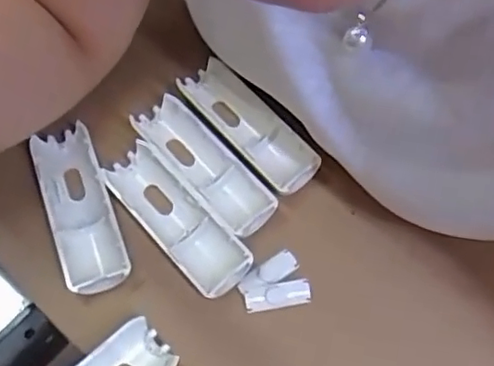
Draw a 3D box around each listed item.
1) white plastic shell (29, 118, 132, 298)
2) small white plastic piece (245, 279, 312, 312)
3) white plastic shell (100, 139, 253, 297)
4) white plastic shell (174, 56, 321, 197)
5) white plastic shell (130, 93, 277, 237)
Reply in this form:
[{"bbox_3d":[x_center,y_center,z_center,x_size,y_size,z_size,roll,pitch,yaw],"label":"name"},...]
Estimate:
[{"bbox_3d":[-0.091,0.014,0.335,0.033,0.018,0.097,-18,68,-11],"label":"white plastic shell"},{"bbox_3d":[0.017,0.060,0.326,0.035,0.004,0.013,-9,66,-8],"label":"small white plastic piece"},{"bbox_3d":[-0.040,0.019,0.335,0.031,0.013,0.096,-39,73,-18],"label":"white plastic shell"},{"bbox_3d":[0.000,-0.034,0.363,0.033,0.012,0.097,-37,73,-18],"label":"white plastic shell"},{"bbox_3d":[-0.026,-0.010,0.348,0.034,0.015,0.097,-40,73,-19],"label":"white plastic shell"}]

